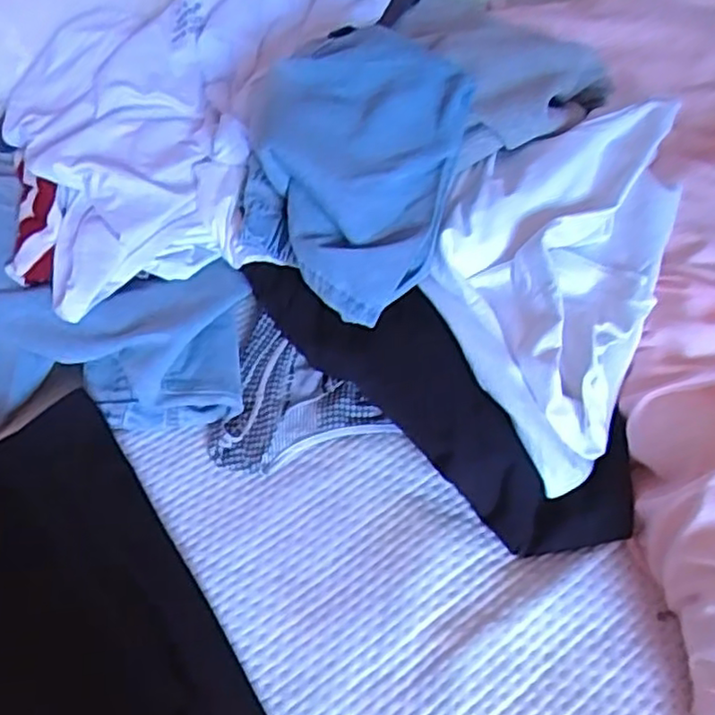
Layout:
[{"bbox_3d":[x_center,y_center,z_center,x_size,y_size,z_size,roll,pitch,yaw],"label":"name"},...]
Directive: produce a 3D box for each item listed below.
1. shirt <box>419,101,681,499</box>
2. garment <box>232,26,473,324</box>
[{"bbox_3d":[0.152,-0.083,0.561,0.168,0.088,0.345,16,57,11],"label":"shirt"},{"bbox_3d":[-0.017,-0.156,0.567,0.186,0.109,0.238,13,57,9],"label":"garment"}]

